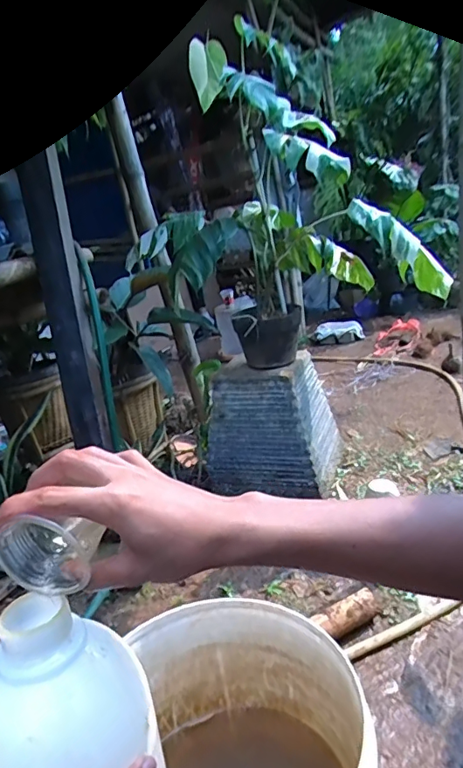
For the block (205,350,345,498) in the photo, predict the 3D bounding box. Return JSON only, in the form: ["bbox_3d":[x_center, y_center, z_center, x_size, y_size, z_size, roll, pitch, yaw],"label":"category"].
[{"bbox_3d":[0.142,0.124,1.651,0.393,0.402,0.335,-2,15,17],"label":"block"}]

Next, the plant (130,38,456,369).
[{"bbox_3d":[0.134,-0.501,1.471,0.813,0.846,0.489,-9,14,-9],"label":"plant"}]

